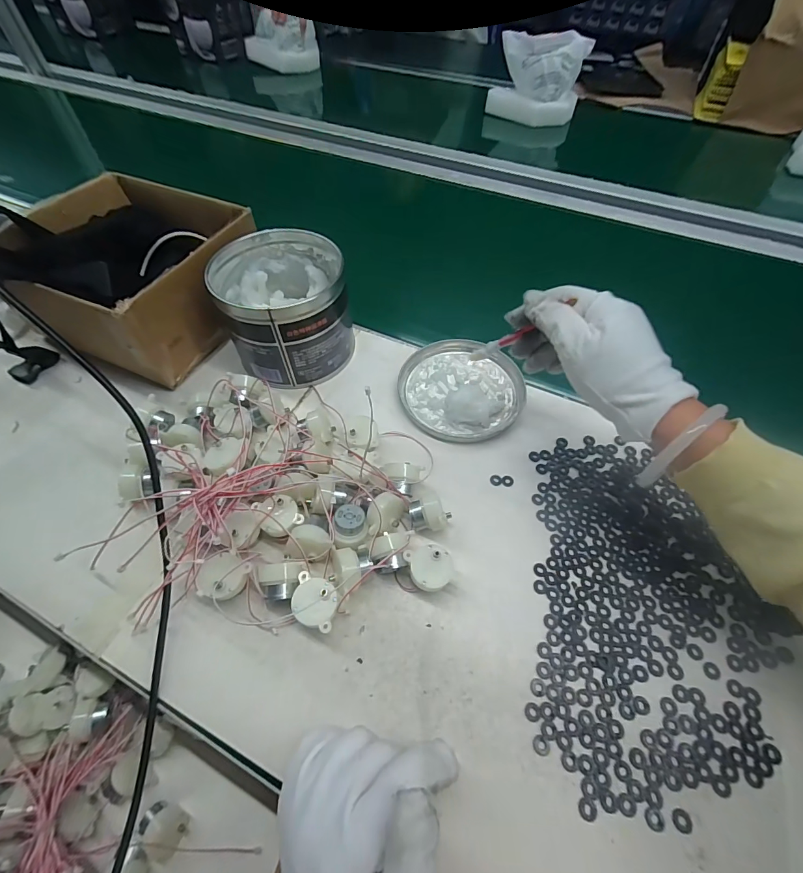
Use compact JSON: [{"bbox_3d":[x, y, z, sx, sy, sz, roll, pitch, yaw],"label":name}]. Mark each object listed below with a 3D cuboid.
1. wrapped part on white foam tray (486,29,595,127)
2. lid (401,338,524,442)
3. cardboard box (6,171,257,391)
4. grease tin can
[{"bbox_3d":[0.281,-0.742,0.810,0.184,0.129,0.084,11,57,6],"label":"wrapped part on white foam tray"},{"bbox_3d":[0.064,-0.056,0.414,0.127,0.021,0.130,0,58,1],"label":"lid"},{"bbox_3d":[-0.288,-0.182,0.437,0.207,0.098,0.196,24,59,15],"label":"cardboard box"},{"bbox_3d":[-0.120,-0.134,0.418,0.117,0.103,0.135,-18,58,-12],"label":"grease tin can"}]

